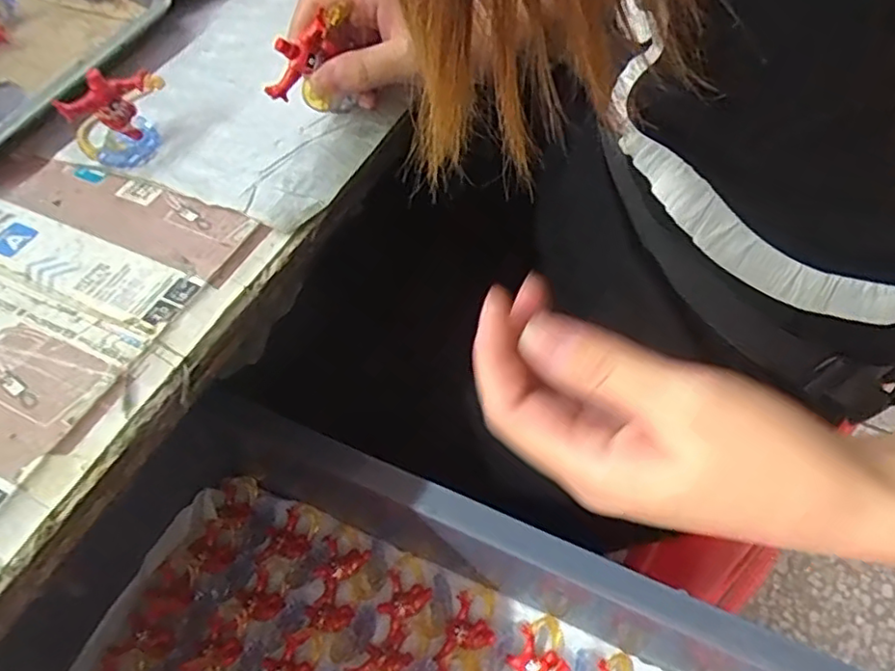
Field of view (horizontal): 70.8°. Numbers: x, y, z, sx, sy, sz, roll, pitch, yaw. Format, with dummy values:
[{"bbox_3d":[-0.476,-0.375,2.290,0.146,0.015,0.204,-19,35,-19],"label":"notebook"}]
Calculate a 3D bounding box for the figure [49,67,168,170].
[{"bbox_3d":[-0.177,-0.120,0.341,0.052,0.045,0.025,-28,60,-16],"label":"figure"}]

